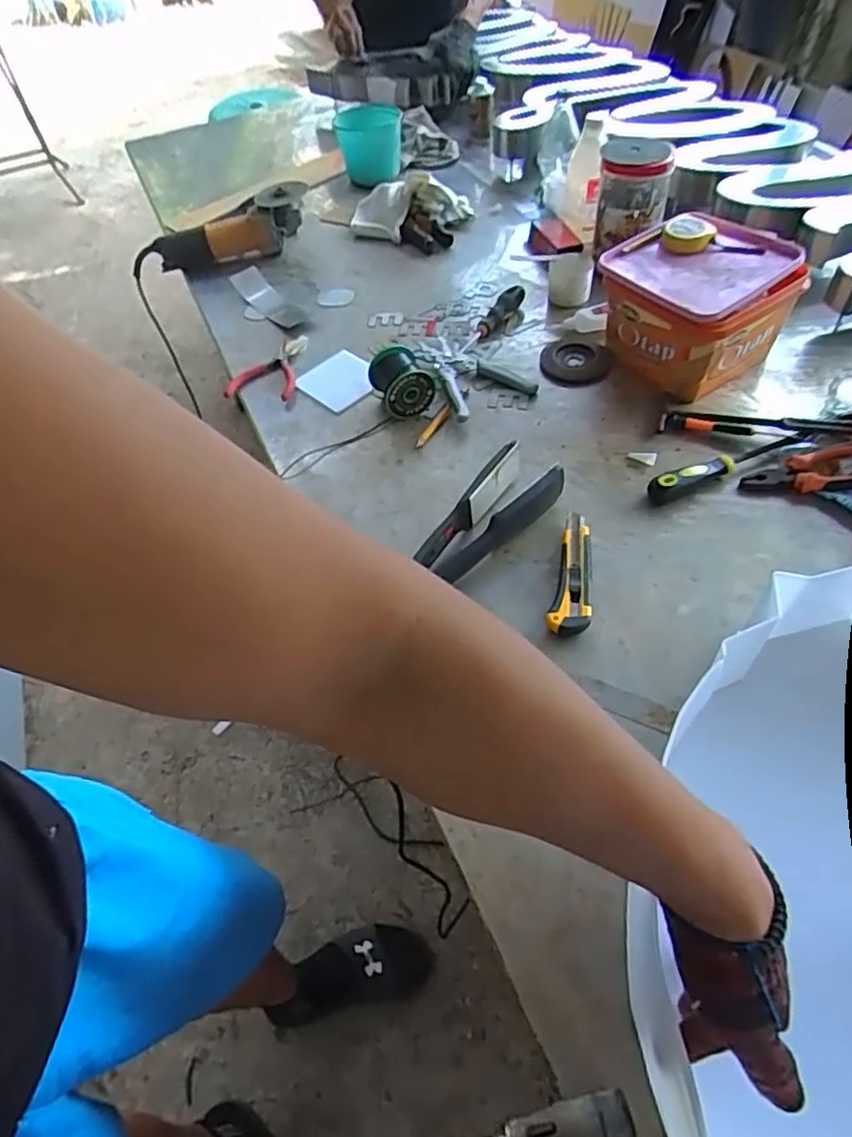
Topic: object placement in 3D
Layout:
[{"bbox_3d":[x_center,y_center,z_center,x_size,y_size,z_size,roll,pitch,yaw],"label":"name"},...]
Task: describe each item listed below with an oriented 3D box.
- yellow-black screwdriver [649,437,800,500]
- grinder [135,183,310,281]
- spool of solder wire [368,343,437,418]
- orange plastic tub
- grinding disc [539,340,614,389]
[{"bbox_3d":[0.360,-0.128,0.782,0.209,0.027,0.026,-22,54,-12],"label":"yellow-black screwdriver"},{"bbox_3d":[-0.359,-0.595,1.163,0.307,0.108,0.085,-19,53,-10],"label":"grinder"},{"bbox_3d":[-0.036,-0.255,0.891,0.067,0.067,0.085,-28,55,-16],"label":"spool of solder wire"},{"bbox_3d":[0.362,-0.358,0.890,0.192,0.140,0.206,-32,56,-18],"label":"orange plastic tub"},{"bbox_3d":[0.216,-0.301,0.936,0.099,0.018,0.105,-2,52,3],"label":"grinding disc"}]

